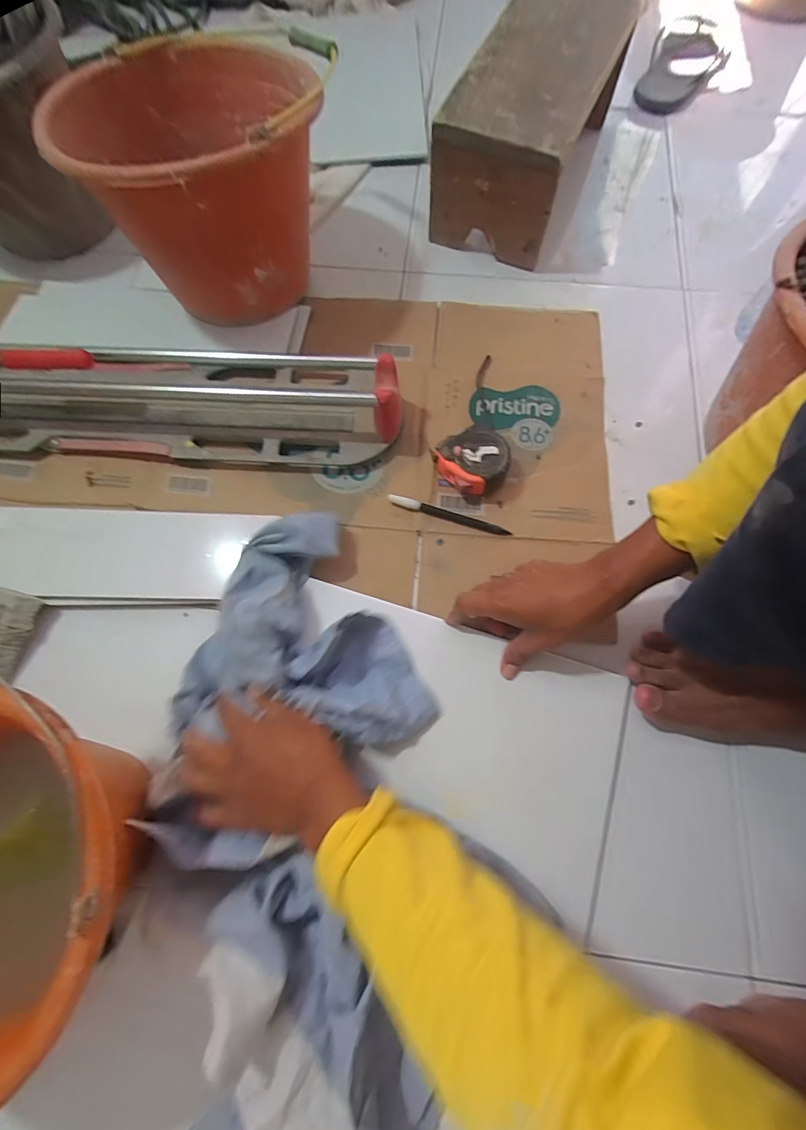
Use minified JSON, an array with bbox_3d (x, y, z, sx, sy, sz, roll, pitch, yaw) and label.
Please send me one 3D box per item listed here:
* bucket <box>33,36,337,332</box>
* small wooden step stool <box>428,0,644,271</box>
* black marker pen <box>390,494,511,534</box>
[{"bbox_3d":[-0.224,-0.456,0.538,0.249,0.213,0.287,6,73,3],"label":"bucket"},{"bbox_3d":[0.183,-0.624,0.624,0.165,0.147,0.352,24,74,8],"label":"small wooden step stool"},{"bbox_3d":[0.055,-0.059,0.518,0.147,0.009,0.013,17,73,6],"label":"black marker pen"}]

